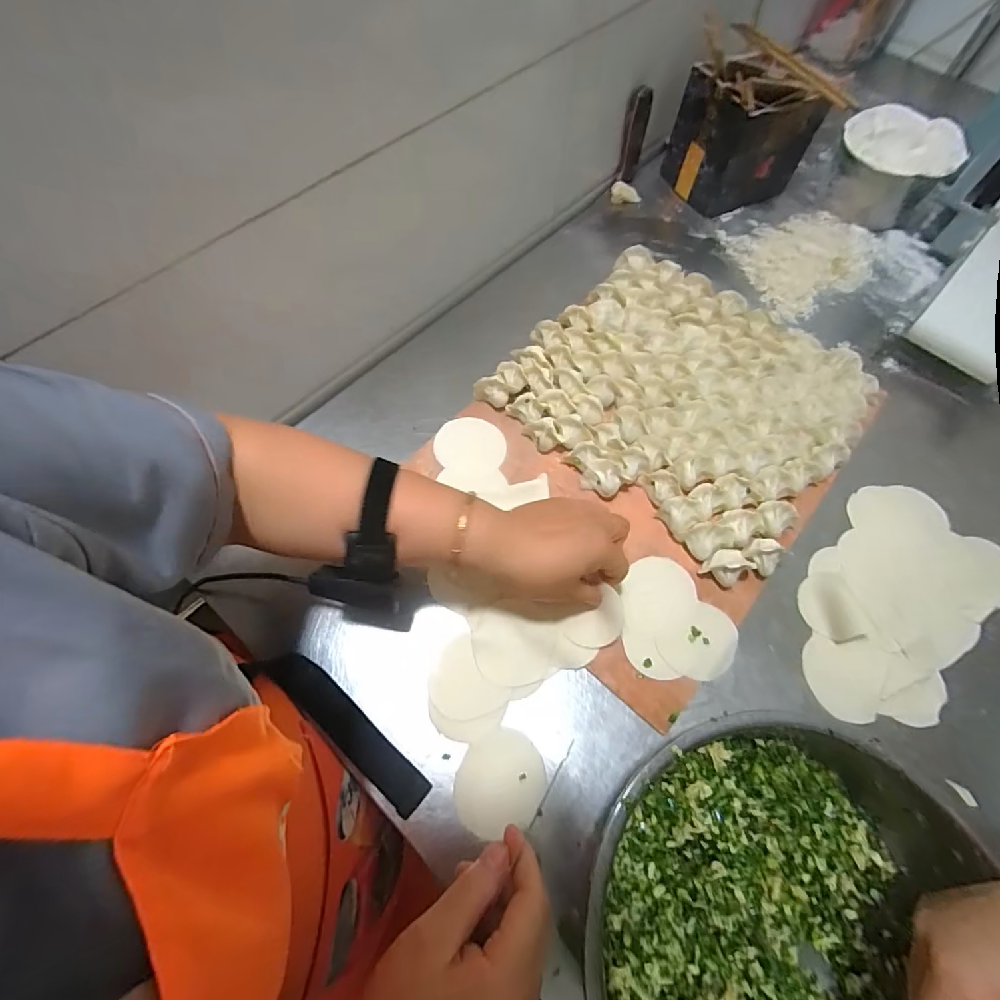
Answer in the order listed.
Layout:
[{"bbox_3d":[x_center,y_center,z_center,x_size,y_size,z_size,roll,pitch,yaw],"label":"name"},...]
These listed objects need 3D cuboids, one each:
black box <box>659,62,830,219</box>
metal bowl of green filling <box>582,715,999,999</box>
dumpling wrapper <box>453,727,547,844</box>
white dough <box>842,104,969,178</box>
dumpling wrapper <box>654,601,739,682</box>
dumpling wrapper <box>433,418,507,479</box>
[{"bbox_3d":[0.333,-0.512,0.656,0.141,0.149,0.137,-31,70,-14],"label":"black box"},{"bbox_3d":[0.184,0.297,0.317,0.254,0.099,0.265,0,65,-1],"label":"metal bowl of green filling"},{"bbox_3d":[-0.001,0.235,0.397,0.075,0.004,0.072,-1,63,1],"label":"dumpling wrapper"},{"bbox_3d":[0.545,-0.483,0.643,0.144,0.027,0.112,37,70,15],"label":"white dough"},{"bbox_3d":[0.184,0.130,0.446,0.073,0.004,0.069,1,68,-2],"label":"dumpling wrapper"},{"bbox_3d":[-0.033,-0.057,0.520,0.076,0.004,0.075,0,62,5],"label":"dumpling wrapper"}]

